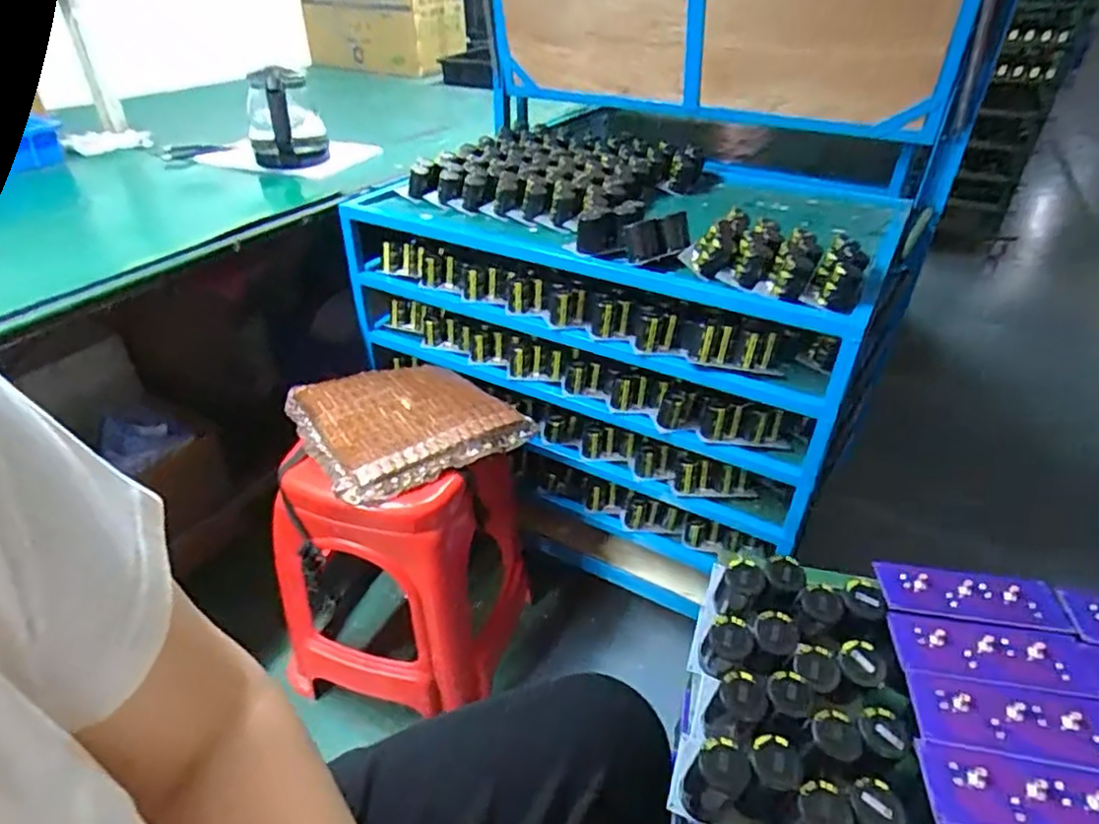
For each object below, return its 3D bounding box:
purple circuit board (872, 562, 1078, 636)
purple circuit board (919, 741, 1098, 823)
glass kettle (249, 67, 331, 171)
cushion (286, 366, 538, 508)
[{"bbox_3d":[0.351,0.152,0.533,0.136,0.008,0.052,9,37,10],"label":"purple circuit board"},{"bbox_3d":[0.317,0.250,0.410,0.135,0.006,0.054,8,37,8],"label":"purple circuit board"},{"bbox_3d":[-0.521,-0.580,1.266,0.140,0.174,0.145,-11,38,-17],"label":"glass kettle"},{"bbox_3d":[-0.229,0.006,1.012,0.305,0.041,0.306,-23,43,-29],"label":"cushion"}]

